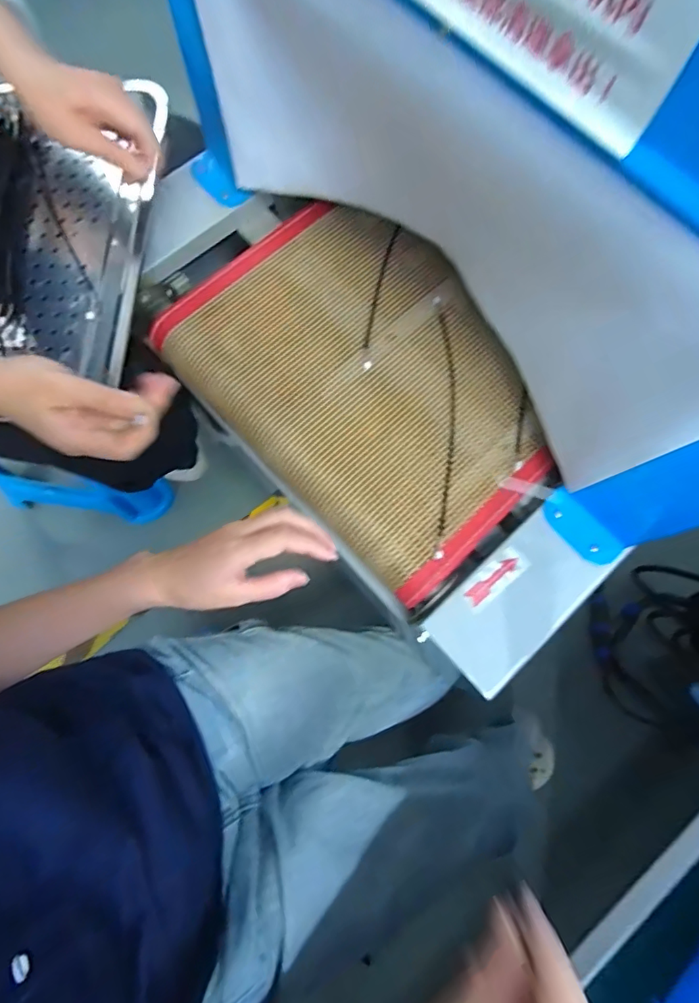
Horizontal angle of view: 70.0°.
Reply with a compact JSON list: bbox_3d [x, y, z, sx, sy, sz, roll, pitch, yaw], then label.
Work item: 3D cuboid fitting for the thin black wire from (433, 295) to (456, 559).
[{"bbox_3d":[0.096,-0.081,0.498,0.023,0.010,0.279,3,75,0],"label":"thin black wire"}]

